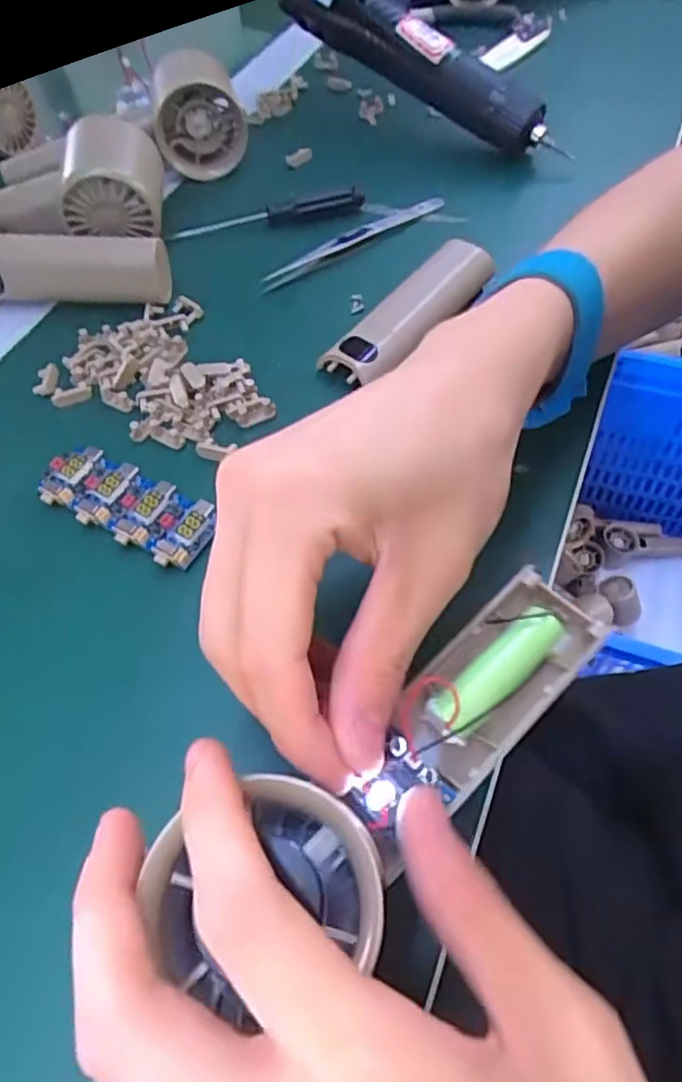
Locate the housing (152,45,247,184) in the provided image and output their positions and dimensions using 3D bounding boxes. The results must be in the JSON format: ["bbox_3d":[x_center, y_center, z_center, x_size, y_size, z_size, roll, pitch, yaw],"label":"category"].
[{"bbox_3d":[-0.097,-0.287,0.429,0.055,0.054,0.059,-14,56,-5],"label":"housing"}]

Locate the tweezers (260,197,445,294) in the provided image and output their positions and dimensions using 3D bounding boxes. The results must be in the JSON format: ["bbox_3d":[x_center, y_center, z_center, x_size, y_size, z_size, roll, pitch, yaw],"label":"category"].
[{"bbox_3d":[0.010,-0.181,0.382,0.130,0.009,0.013,-34,60,-17],"label":"tweezers"}]

